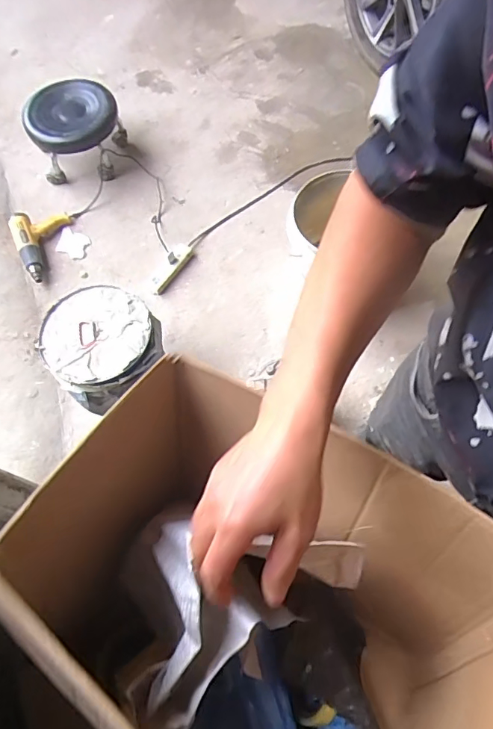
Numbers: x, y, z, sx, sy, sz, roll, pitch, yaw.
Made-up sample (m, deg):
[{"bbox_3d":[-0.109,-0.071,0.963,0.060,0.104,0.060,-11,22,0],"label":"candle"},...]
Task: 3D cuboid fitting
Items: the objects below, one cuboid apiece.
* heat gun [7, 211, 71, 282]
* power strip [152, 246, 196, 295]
[{"bbox_3d":[-0.697,-0.429,1.609,0.198,0.061,0.280,-24,67,-8],"label":"heat gun"},{"bbox_3d":[-0.258,-0.328,1.575,0.066,0.045,0.207,34,71,16],"label":"power strip"}]

